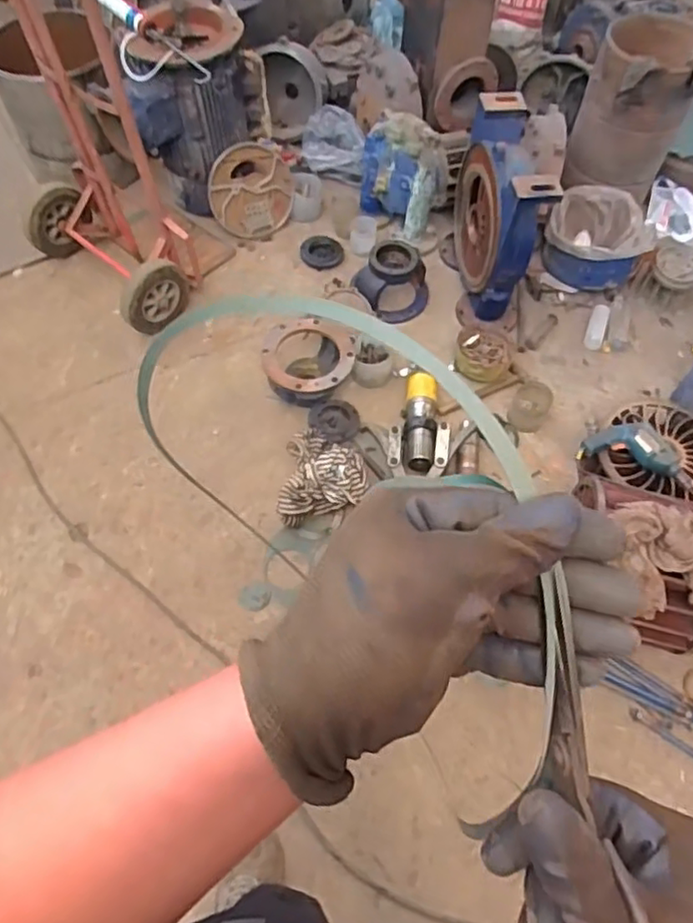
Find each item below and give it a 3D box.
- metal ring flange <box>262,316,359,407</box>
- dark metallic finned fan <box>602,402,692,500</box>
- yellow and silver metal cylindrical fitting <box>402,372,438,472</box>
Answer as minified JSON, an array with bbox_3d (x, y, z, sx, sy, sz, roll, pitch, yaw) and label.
[{"bbox_3d":[-0.108,-0.263,1.776,0.231,0.152,0.221,15,63,6],"label":"metal ring flange"},{"bbox_3d":[0.811,-0.040,1.625,0.313,0.060,0.305,17,60,8],"label":"dark metallic finned fan"},{"bbox_3d":[0.200,-0.110,1.739,0.089,0.074,0.301,6,60,1],"label":"yellow and silver metal cylindrical fitting"}]

